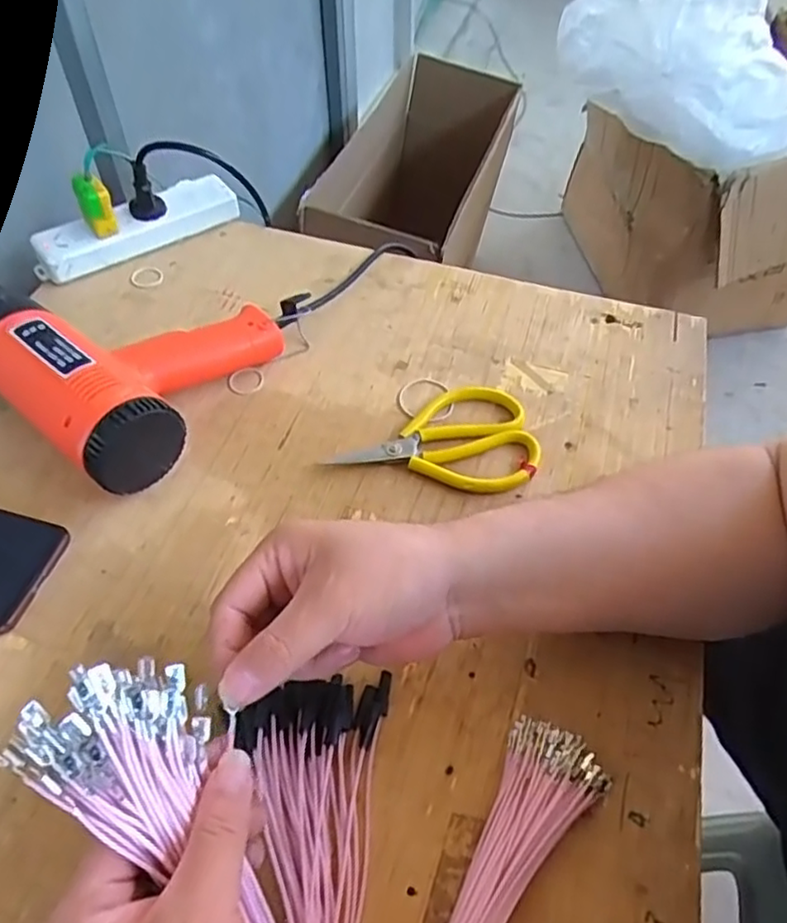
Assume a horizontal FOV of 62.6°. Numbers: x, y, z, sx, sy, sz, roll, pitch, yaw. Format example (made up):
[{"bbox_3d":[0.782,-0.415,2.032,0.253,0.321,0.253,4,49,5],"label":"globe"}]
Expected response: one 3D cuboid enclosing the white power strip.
[{"bbox_3d":[-0.246,-0.225,0.626,0.194,0.036,0.042,-31,61,-24],"label":"white power strip"}]

